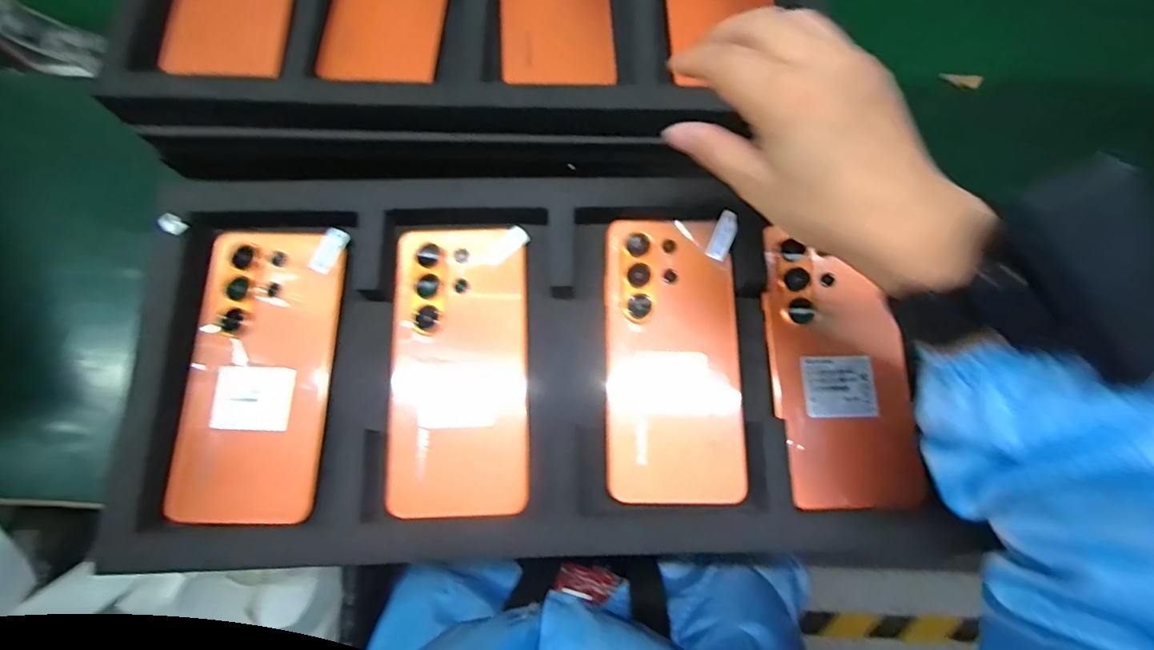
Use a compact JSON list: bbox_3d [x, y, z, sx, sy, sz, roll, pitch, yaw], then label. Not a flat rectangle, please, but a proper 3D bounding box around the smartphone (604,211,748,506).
[{"bbox_3d":[0.058,0.016,0.310,0.079,0.015,0.170,2,75,-1],"label":"smartphone"}]

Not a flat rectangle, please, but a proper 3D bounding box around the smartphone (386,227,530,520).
[{"bbox_3d":[-0.068,0.023,0.310,0.077,0.012,0.168,-1,75,-1],"label":"smartphone"}]

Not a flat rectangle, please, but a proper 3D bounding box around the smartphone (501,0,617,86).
[{"bbox_3d":[-0.015,-0.244,0.383,0.078,0.008,0.161,-2,75,-2],"label":"smartphone"}]

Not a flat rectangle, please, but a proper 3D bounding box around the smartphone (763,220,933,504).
[{"bbox_3d":[0.156,0.024,0.310,0.076,0.007,0.160,1,75,-1],"label":"smartphone"}]

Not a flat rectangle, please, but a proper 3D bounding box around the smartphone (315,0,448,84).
[{"bbox_3d":[-0.135,-0.249,0.385,0.081,0.009,0.165,4,75,0],"label":"smartphone"}]

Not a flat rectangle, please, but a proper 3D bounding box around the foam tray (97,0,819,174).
[{"bbox_3d":[-0.075,-0.233,0.394,0.475,0.059,0.259,-1,75,-2],"label":"foam tray"}]

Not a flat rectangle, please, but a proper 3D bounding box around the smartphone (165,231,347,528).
[{"bbox_3d":[-0.184,0.025,0.306,0.078,0.011,0.170,3,75,0],"label":"smartphone"}]

